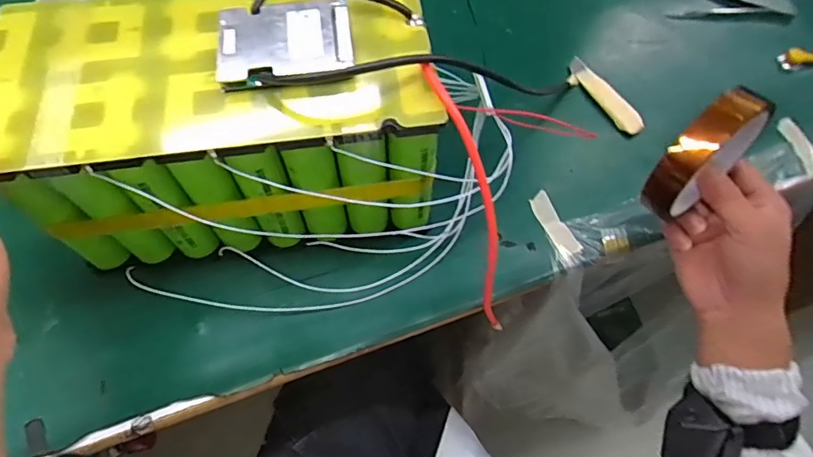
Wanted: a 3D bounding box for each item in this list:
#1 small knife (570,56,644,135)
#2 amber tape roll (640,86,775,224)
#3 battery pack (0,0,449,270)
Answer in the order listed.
[{"bbox_3d":[0.195,-0.131,0.486,0.021,0.014,0.100,-31,69,-16],"label":"small knife"},{"bbox_3d":[0.187,-0.046,0.311,0.077,0.077,0.032,-37,71,-18],"label":"amber tape roll"},{"bbox_3d":[-0.121,-0.078,0.354,0.264,0.136,0.133,-7,64,-6],"label":"battery pack"}]

